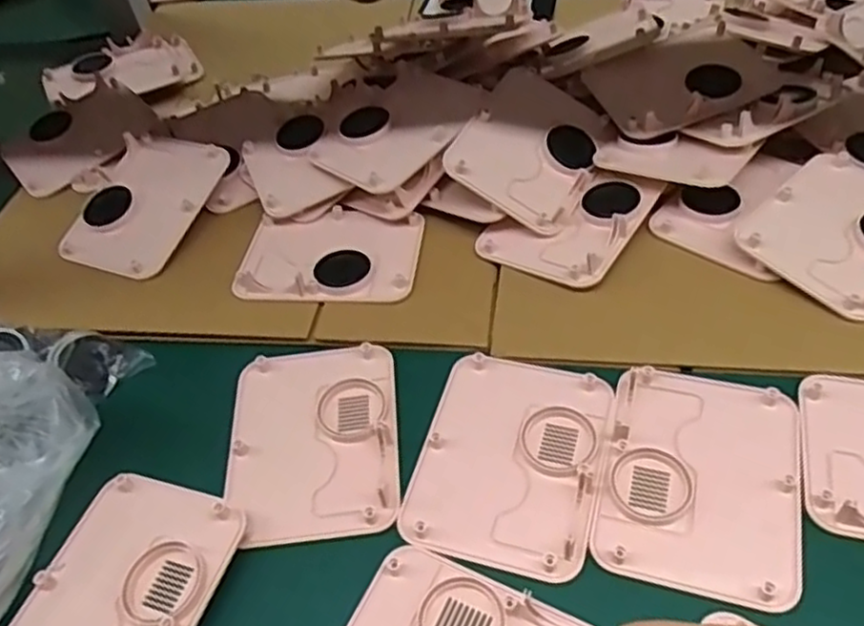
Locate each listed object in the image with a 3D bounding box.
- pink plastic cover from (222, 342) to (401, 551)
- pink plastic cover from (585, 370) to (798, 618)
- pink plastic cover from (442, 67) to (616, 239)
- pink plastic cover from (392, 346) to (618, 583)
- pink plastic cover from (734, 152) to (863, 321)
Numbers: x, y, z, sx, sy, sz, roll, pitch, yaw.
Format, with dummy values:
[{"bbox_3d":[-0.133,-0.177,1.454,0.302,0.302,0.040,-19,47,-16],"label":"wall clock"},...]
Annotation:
[{"bbox_3d":[-0.069,0.072,0.422,0.094,0.009,0.125,-7,46,1],"label":"pink plastic cover"},{"bbox_3d":[0.139,0.084,0.379,0.095,0.006,0.121,10,49,16],"label":"pink plastic cover"},{"bbox_3d":[0.075,-0.122,0.529,0.096,0.010,0.124,32,65,4],"label":"pink plastic cover"},{"bbox_3d":[0.044,0.078,0.400,0.096,0.009,0.124,10,49,16],"label":"pink plastic cover"},{"bbox_3d":[0.269,-0.056,0.473,0.124,0.016,0.097,-36,52,-23],"label":"pink plastic cover"}]

